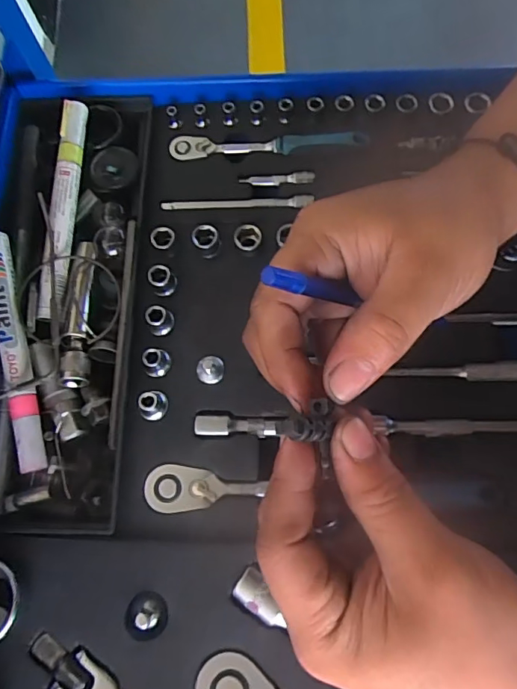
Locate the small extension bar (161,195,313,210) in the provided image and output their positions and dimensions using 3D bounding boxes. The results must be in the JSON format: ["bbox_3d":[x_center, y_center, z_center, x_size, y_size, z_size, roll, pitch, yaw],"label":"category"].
[{"bbox_3d":[-0.015,-0.092,0.330,0.096,0.004,0.007,0,93,4],"label":"small extension bar"}]

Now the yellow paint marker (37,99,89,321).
[{"bbox_3d":[-0.121,-0.085,0.314,0.015,0.014,0.139,2,79,2],"label":"yellow paint marker"}]

